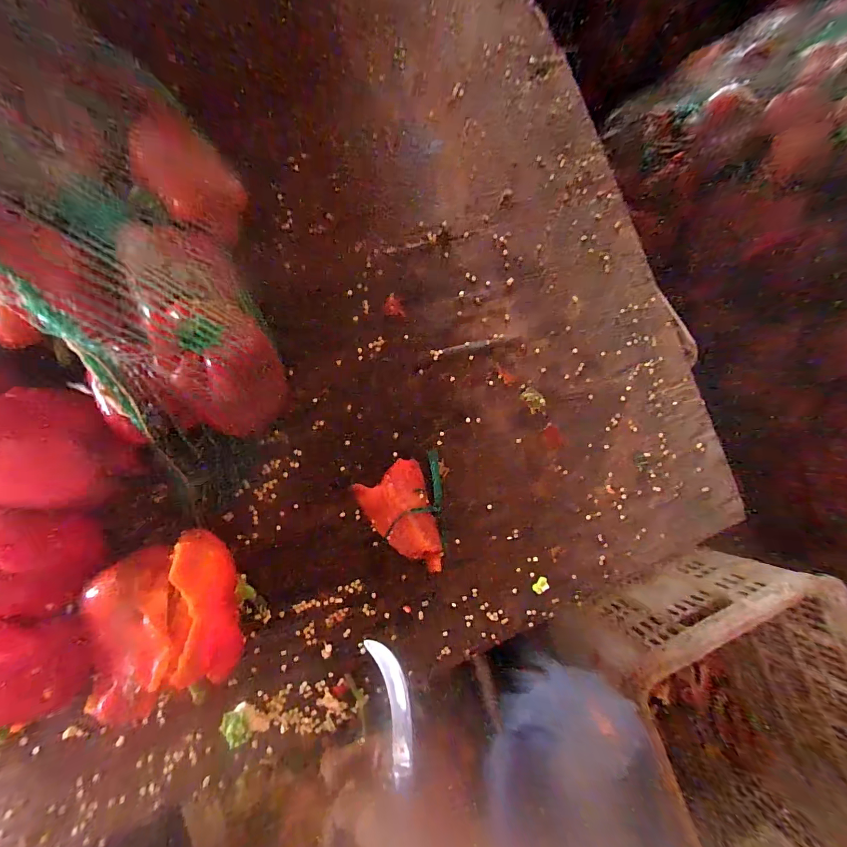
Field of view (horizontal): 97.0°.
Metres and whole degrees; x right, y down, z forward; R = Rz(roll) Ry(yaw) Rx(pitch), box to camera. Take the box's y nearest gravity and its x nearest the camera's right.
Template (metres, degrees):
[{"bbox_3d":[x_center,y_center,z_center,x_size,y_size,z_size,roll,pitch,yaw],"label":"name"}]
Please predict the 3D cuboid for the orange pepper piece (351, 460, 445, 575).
[{"bbox_3d":[-0.019,0.098,0.375,0.066,0.010,0.110,-23,89,-9],"label":"orange pepper piece"}]

